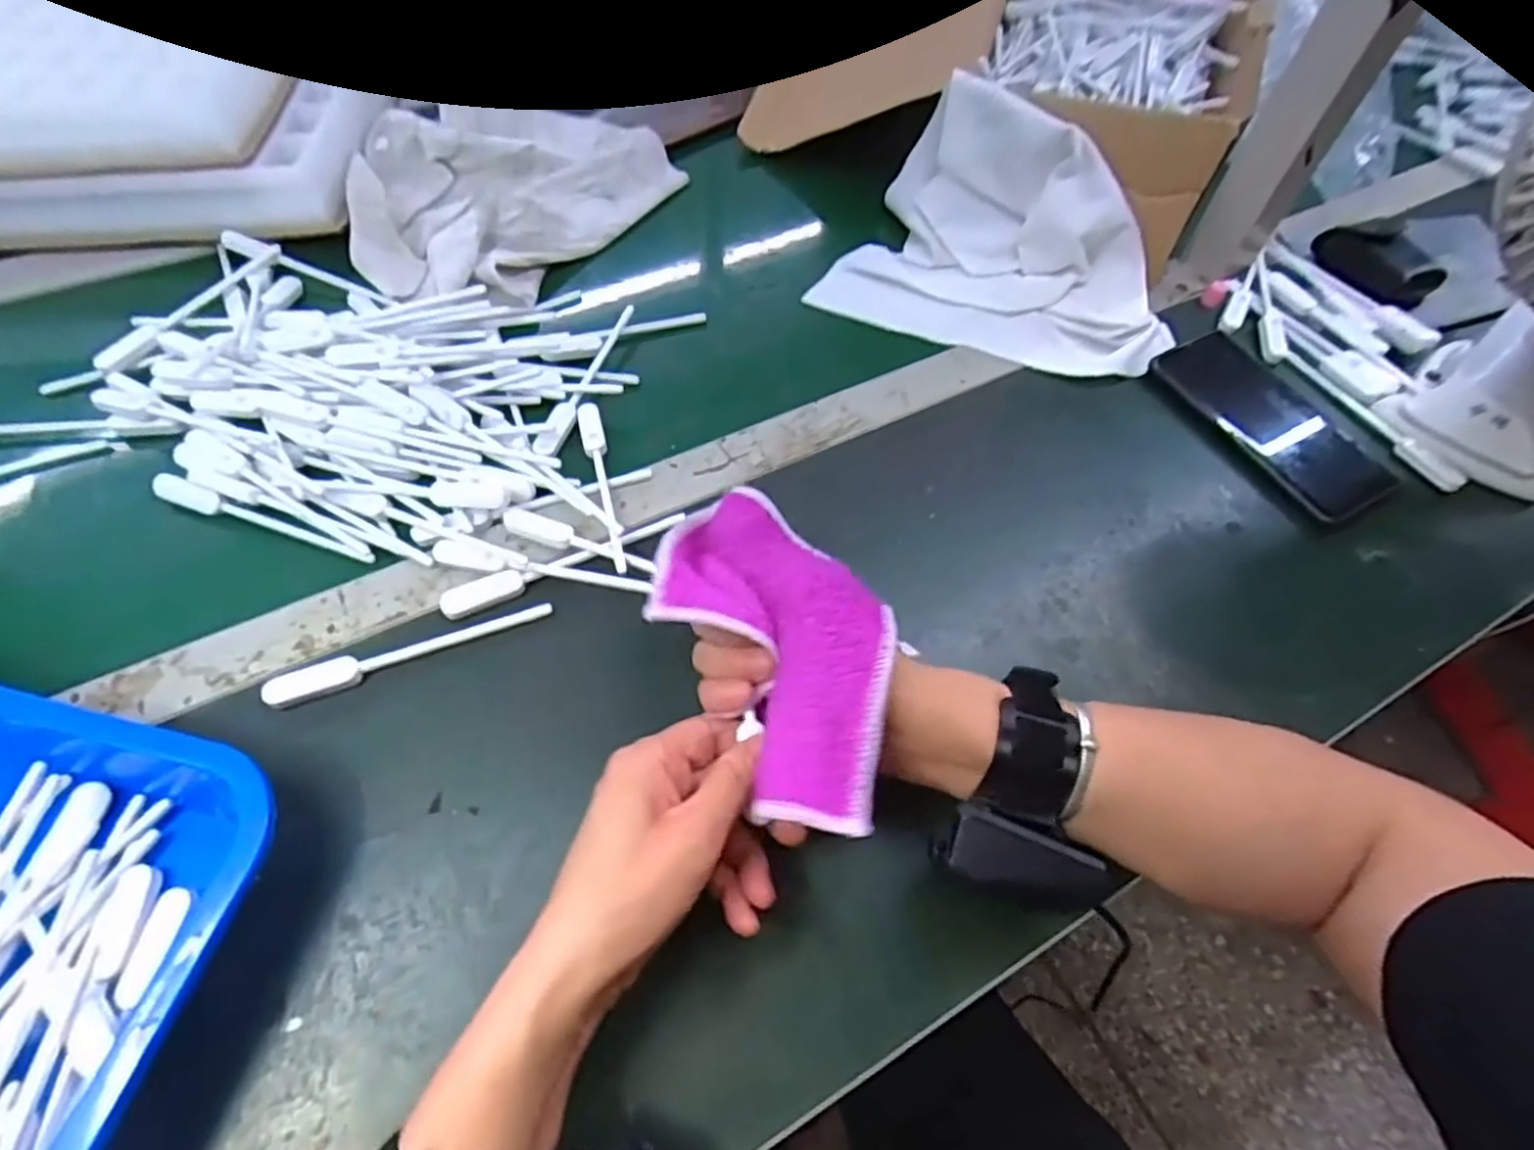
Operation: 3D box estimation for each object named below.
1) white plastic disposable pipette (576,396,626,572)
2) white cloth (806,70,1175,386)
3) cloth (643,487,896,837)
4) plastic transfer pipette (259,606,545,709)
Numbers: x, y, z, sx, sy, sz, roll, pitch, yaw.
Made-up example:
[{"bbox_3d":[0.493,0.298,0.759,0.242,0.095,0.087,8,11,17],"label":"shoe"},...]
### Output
[{"bbox_3d":[-0.102,-0.059,0.448,0.015,0.009,0.142,-12,59,-11],"label":"white plastic disposable pipette"},{"bbox_3d":[0.185,-0.232,0.553,0.244,0.059,0.198,36,97,12],"label":"white cloth"},{"bbox_3d":[0.005,0.028,0.325,0.092,0.028,0.172,-16,57,-14],"label":"cloth"},{"bbox_3d":[-0.189,0.040,0.389,0.144,0.007,0.016,-18,61,-15],"label":"plastic transfer pipette"}]

